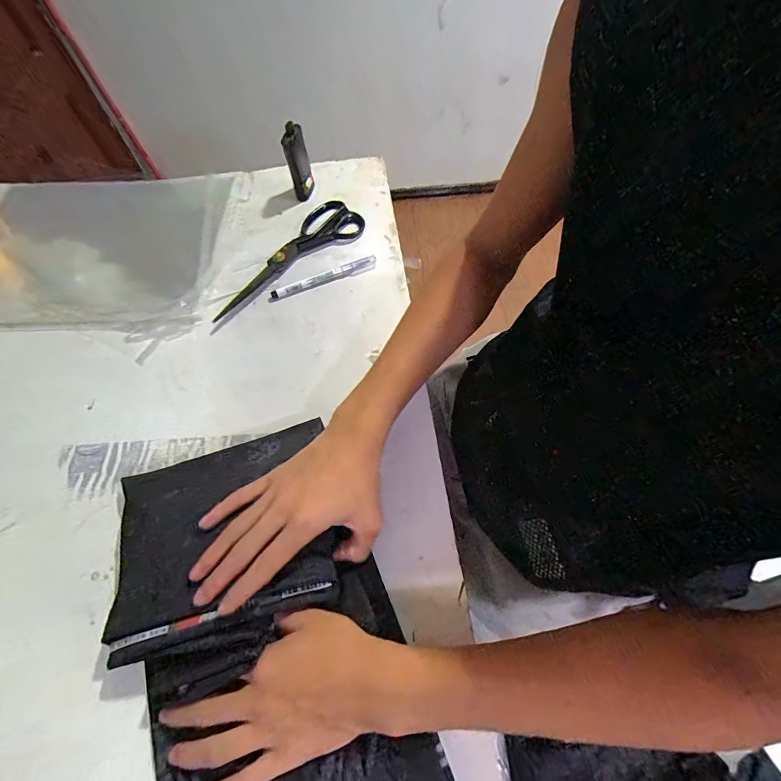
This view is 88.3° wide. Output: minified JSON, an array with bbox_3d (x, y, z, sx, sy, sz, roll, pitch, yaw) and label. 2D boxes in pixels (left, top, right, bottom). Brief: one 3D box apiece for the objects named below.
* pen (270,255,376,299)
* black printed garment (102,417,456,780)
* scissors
[{"bbox_3d":[-0.084,-0.145,0.514,0.139,0.009,0.011,-22,64,-9],"label":"pen"},{"bbox_3d":[-0.099,0.189,0.314,0.204,0.044,0.325,-21,64,-9],"label":"black printed garment"},{"bbox_3d":[-0.139,-0.181,0.527,0.231,0.015,0.077,-36,67,-15],"label":"scissors"}]

